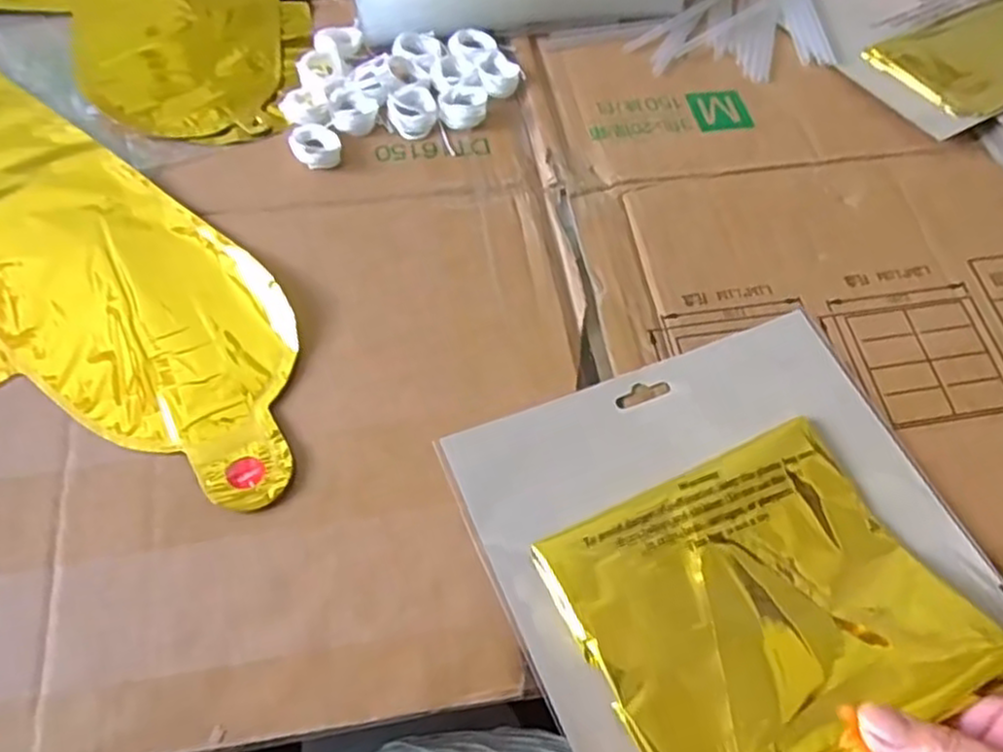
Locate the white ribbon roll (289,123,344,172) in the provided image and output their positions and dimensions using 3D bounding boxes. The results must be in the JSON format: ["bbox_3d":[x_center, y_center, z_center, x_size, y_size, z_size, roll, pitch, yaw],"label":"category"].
[{"bbox_3d":[-0.101,-0.126,0.401,0.026,0.010,0.027,1,62,-2],"label":"white ribbon roll"}]

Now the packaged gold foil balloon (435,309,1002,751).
[{"bbox_3d":[0.097,0.069,0.304,0.192,0.025,0.180,-20,65,-12],"label":"packaged gold foil balloon"}]

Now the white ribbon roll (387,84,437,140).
[{"bbox_3d":[-0.051,-0.151,0.419,0.027,0.009,0.034,-18,65,-11],"label":"white ribbon roll"}]

